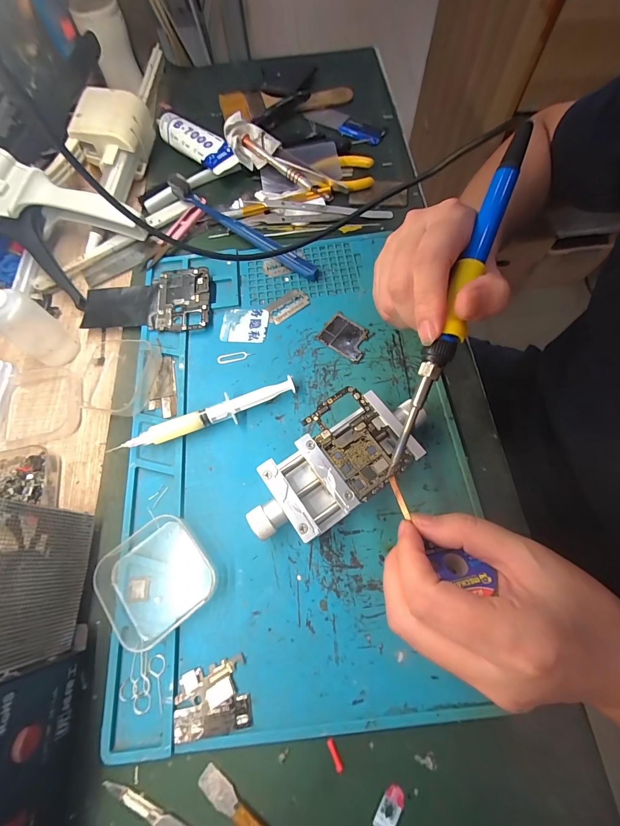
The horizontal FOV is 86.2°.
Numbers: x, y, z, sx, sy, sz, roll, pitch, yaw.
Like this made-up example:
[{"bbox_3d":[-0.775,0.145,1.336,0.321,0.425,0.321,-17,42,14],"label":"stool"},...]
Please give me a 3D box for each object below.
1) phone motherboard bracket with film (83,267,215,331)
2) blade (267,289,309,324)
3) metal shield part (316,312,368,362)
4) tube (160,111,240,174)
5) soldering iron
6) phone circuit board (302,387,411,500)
[{"bbox_3d":[-0.147,-0.103,0.303,0.113,0.009,0.064,-1,68,2],"label":"phone motherboard bracket with film"},{"bbox_3d":[-0.021,-0.098,0.299,0.041,0.004,0.021,-36,71,-12],"label":"blade"},{"bbox_3d":[0.031,-0.066,0.285,0.042,0.004,0.032,34,73,14],"label":"metal shield part"},{"bbox_3d":[-0.125,-0.303,0.374,0.032,0.027,0.114,-42,72,-14],"label":"tube"},{"bbox_3d":[0.087,-0.064,0.196,0.016,0.015,0.212,19,94,8],"label":"soldering iron"},{"bbox_3d":[0.031,0.018,0.222,0.045,0.004,0.067,-36,71,-11],"label":"phone circuit board"}]

